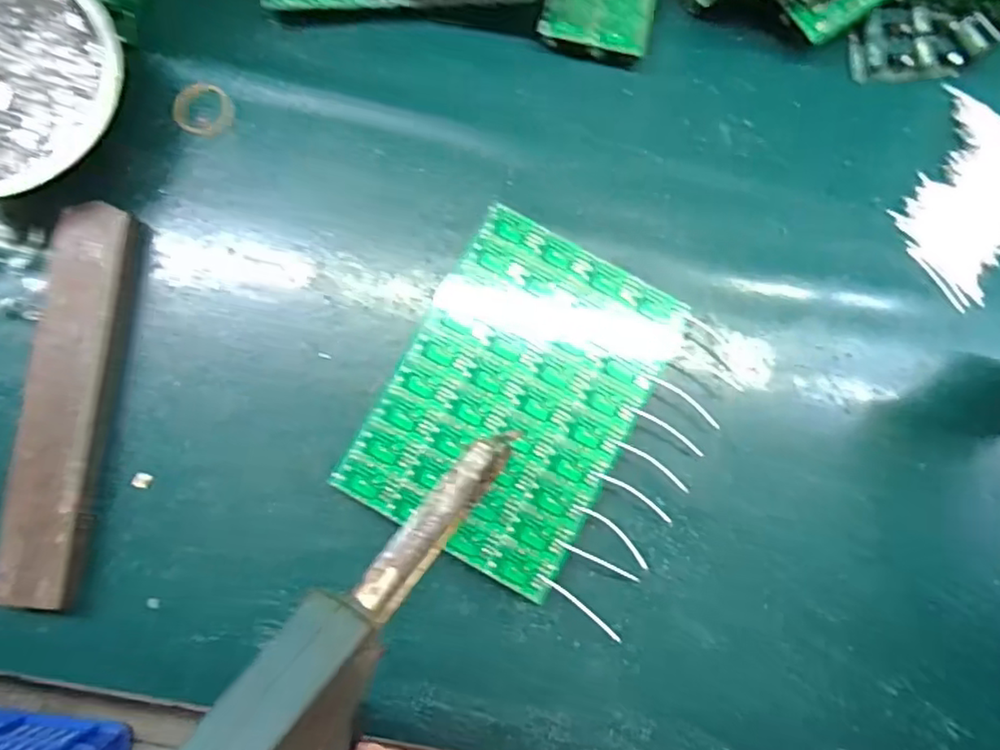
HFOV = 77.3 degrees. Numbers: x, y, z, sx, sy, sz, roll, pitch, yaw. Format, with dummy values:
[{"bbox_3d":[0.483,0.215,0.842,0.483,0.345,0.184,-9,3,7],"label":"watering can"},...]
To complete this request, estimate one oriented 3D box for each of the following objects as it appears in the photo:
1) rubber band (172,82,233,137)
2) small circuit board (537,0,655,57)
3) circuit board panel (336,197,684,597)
[{"bbox_3d":[-0.167,-0.149,0.350,0.030,0.004,0.034,-44,85,-6],"label":"rubber band"},{"bbox_3d":[0.056,-0.209,0.352,0.059,0.013,0.058,13,83,1],"label":"small circuit board"},{"bbox_3d":[0.008,0.009,0.319,0.118,0.004,0.166,30,82,3],"label":"circuit board panel"}]

